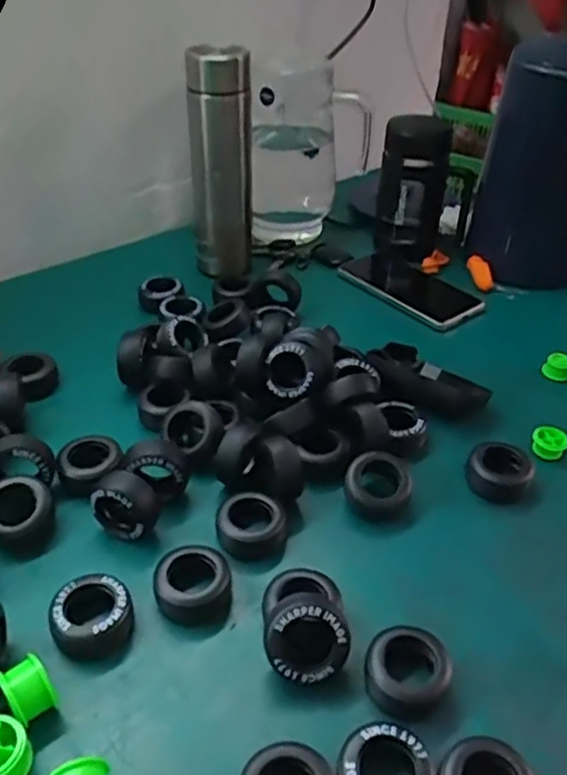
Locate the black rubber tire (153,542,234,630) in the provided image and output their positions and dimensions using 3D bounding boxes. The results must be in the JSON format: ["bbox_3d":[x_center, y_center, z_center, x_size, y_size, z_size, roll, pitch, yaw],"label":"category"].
[{"bbox_3d":[-0.059,0.129,0.446,0.049,0.020,0.048,-2,38,-3],"label":"black rubber tire"}]

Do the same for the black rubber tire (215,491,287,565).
[{"bbox_3d":[-0.023,0.099,0.485,0.049,0.020,0.045,2,38,2],"label":"black rubber tire"}]

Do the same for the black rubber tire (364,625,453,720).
[{"bbox_3d":[0.072,0.169,0.405,0.048,0.029,0.045,1,38,-1],"label":"black rubber tire"}]

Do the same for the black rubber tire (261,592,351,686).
[{"bbox_3d":[0.014,0.148,0.402,0.048,0.045,0.024,16,-2,-2],"label":"black rubber tire"}]

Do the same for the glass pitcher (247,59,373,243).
[{"bbox_3d":[0.023,-0.283,0.816,0.136,0.188,0.111,-6,39,-8],"label":"glass pitcher"}]

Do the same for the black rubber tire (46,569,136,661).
[{"bbox_3d":[-0.120,0.142,0.424,0.044,0.024,0.044,3,39,-2],"label":"black rubber tire"}]

